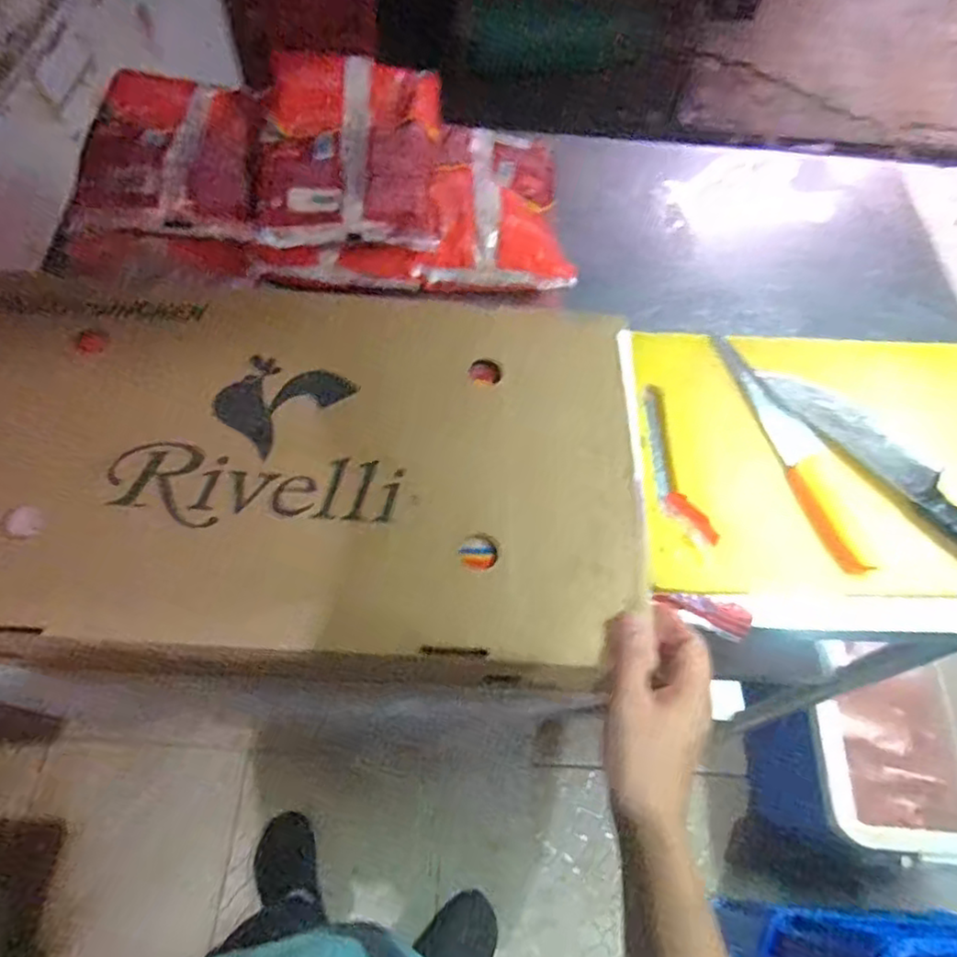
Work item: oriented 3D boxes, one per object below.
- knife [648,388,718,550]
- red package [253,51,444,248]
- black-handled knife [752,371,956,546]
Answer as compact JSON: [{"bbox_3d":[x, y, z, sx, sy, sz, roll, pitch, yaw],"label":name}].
[{"bbox_3d":[0.190,-0.017,0.662,0.038,0.018,0.183,-7,63,-6],"label":"knife"},{"bbox_3d":[-0.140,-0.371,0.738,0.189,0.061,0.292,0,63,-3],"label":"red package"},{"bbox_3d":[0.418,-0.016,0.669,0.073,0.023,0.302,-34,69,-18],"label":"black-handled knife"}]

